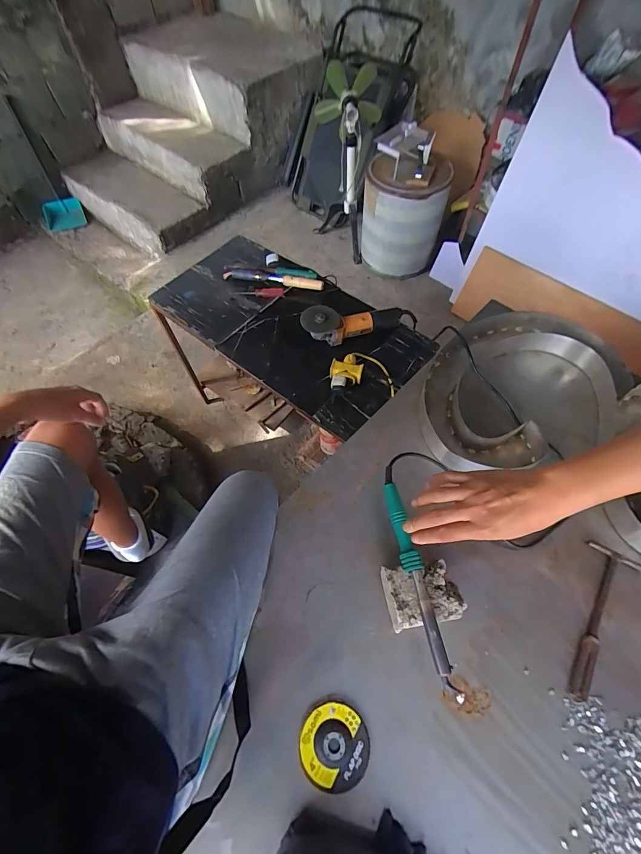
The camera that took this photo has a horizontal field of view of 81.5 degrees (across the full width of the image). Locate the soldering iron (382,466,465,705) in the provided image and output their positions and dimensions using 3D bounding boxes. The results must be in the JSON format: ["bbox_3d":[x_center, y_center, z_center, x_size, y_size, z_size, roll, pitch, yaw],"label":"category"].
[{"bbox_3d":[0.129,0.197,0.511,0.028,0.026,0.296,-11,60,-7],"label":"soldering iron"}]

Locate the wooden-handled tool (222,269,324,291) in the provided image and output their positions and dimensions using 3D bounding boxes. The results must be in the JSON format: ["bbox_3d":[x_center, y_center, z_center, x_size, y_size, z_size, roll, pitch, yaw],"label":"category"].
[{"bbox_3d":[-0.151,-0.461,1.155,0.326,0.032,0.039,13,60,7],"label":"wooden-handled tool"}]

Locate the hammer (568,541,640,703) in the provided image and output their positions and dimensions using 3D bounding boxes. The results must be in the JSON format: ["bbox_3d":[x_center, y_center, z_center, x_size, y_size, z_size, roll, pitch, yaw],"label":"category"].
[{"bbox_3d":[0.406,0.282,0.537,0.072,0.014,0.222,27,63,15],"label":"hammer"}]

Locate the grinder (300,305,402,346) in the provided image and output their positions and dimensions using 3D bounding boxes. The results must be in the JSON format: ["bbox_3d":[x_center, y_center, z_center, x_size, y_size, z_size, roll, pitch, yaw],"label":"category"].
[{"bbox_3d":[0.087,-0.293,1.020,0.283,0.078,0.089,-14,60,-8],"label":"grinder"}]

